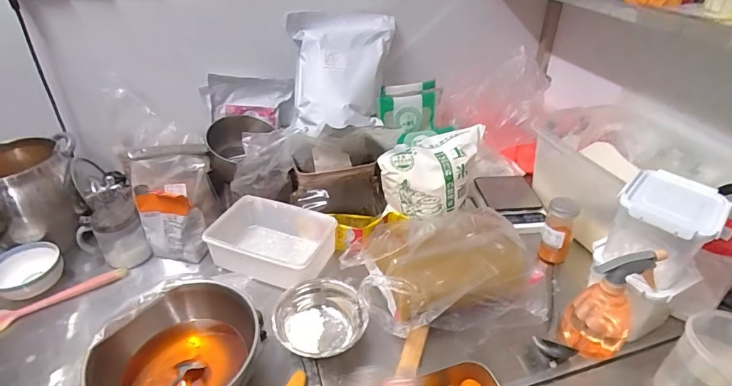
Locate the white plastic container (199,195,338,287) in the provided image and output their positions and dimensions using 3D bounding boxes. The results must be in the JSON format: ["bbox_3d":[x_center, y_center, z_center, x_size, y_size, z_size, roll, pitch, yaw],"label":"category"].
[{"bbox_3d":[-0.174,0.093,0.793,0.209,0.087,0.139,11,36,17],"label":"white plastic container"}]

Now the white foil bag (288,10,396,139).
[{"bbox_3d":[-0.041,-0.256,0.886,0.224,0.246,0.063,-6,-2,-8],"label":"white foil bag"}]

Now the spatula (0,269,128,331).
[{"bbox_3d":[-0.552,0.188,0.725,0.258,0.020,0.037,-22,39,-28],"label":"spatula"}]

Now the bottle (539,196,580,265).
[{"bbox_3d":[0.357,0.071,0.786,0.054,0.119,0.042,19,38,27],"label":"bottle"}]

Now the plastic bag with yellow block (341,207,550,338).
[{"bbox_3d":[0.132,0.124,0.733,0.318,0.100,0.210,-7,34,-9],"label":"plastic bag with yellow block"}]

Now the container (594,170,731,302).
[{"bbox_3d":[0.418,0.058,0.608,0.121,0.127,0.125,26,42,34],"label":"container"}]

